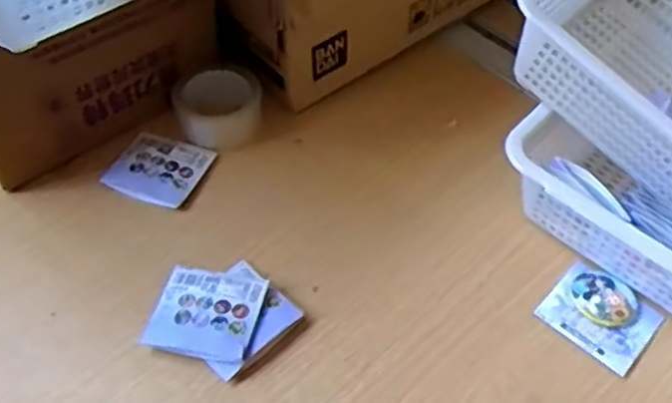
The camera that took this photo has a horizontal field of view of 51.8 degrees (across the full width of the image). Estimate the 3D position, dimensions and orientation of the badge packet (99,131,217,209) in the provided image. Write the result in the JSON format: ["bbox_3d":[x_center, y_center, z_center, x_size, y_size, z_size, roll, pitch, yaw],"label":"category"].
[{"bbox_3d":[-0.183,-0.034,0.714,0.084,0.015,0.086,20,52,11],"label":"badge packet"}]

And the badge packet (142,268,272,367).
[{"bbox_3d":[-0.112,0.095,0.595,0.090,0.009,0.081,10,48,12],"label":"badge packet"}]

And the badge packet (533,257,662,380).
[{"bbox_3d":[0.241,0.102,0.629,0.090,0.009,0.079,37,57,23],"label":"badge packet"}]

